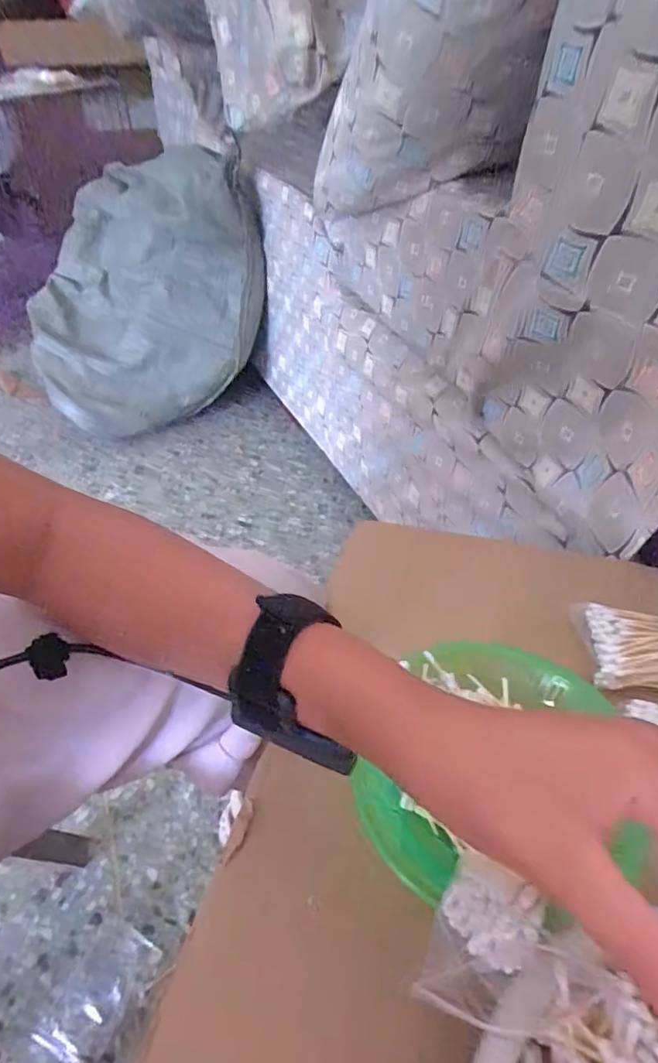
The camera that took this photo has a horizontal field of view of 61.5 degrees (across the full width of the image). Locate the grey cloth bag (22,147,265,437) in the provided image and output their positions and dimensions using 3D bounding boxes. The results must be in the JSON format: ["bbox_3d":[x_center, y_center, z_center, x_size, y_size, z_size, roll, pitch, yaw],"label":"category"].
[{"bbox_3d":[-0.460,-0.566,1.285,0.480,0.496,0.388,-24,49,-23],"label":"grey cloth bag"}]

